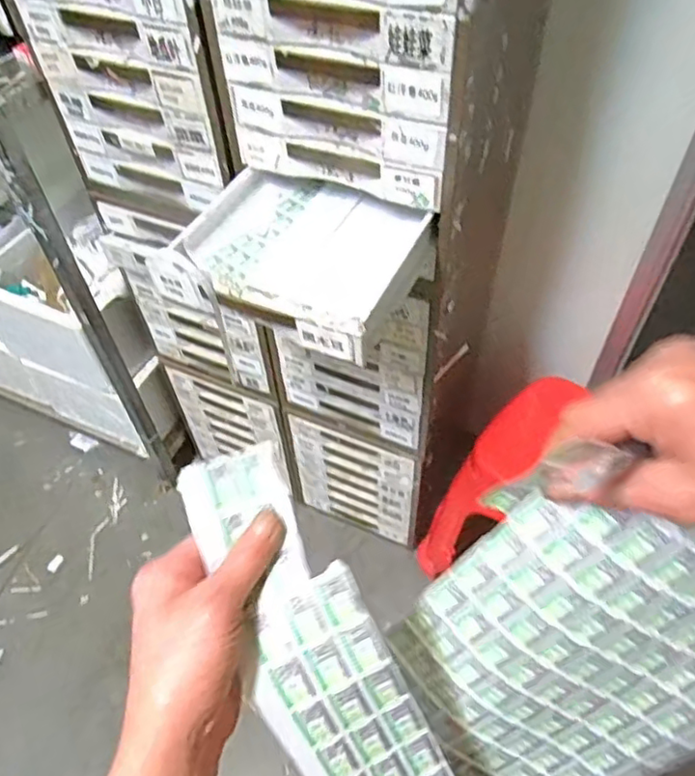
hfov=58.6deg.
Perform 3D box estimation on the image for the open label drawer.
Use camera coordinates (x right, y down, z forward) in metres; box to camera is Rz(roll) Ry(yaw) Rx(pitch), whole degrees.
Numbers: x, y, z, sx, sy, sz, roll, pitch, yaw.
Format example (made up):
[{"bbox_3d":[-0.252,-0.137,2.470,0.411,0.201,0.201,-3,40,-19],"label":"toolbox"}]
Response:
[{"bbox_3d":[-0.047,-0.163,0.736,0.286,0.055,0.249,23,54,19],"label":"open label drawer"}]

